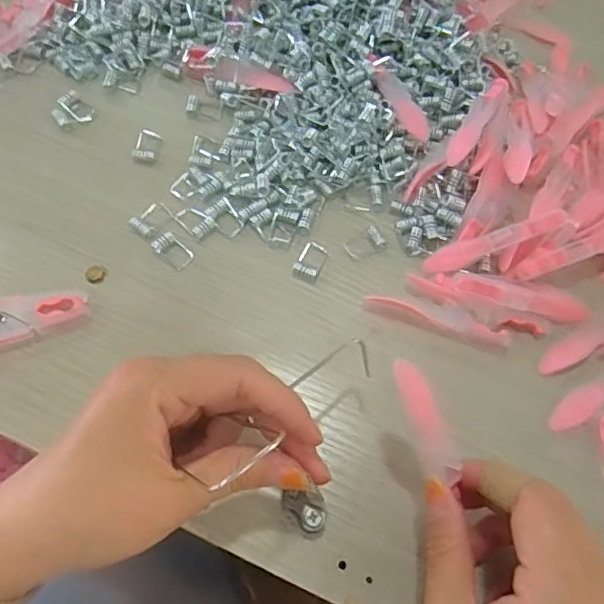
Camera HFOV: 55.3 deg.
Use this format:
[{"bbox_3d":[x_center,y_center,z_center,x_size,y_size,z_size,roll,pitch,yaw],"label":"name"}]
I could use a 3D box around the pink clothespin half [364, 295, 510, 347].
[{"bbox_3d":[0.073,0.009,0.311,0.078,0.013,0.010,17,64,6],"label":"pink clothespin half"}]

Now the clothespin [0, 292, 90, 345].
[{"bbox_3d":[-0.151,0.011,0.300,0.075,0.016,0.029,-14,65,-9],"label":"clothespin"}]

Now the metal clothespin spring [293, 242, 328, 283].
[{"bbox_3d":[0.005,-0.024,0.328,0.014,0.007,0.025,21,65,8],"label":"metal clothespin spring"}]

